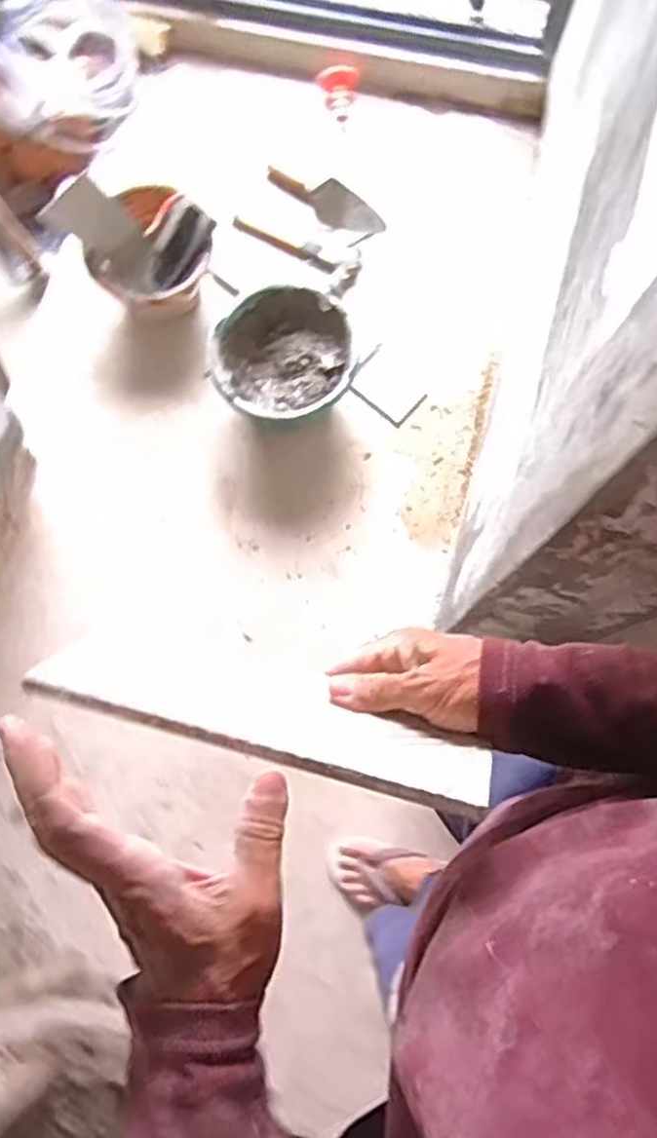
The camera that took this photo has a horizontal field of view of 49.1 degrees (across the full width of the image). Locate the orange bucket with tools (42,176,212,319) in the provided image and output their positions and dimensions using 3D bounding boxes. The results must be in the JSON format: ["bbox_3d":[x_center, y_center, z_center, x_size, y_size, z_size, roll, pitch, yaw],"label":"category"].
[{"bbox_3d":[-0.351,-0.618,1.389,0.242,0.243,0.206,38,80,9],"label":"orange bucket with tools"}]

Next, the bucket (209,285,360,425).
[{"bbox_3d":[-0.085,-0.392,1.388,0.256,0.165,0.258,0,76,1],"label":"bucket"}]

